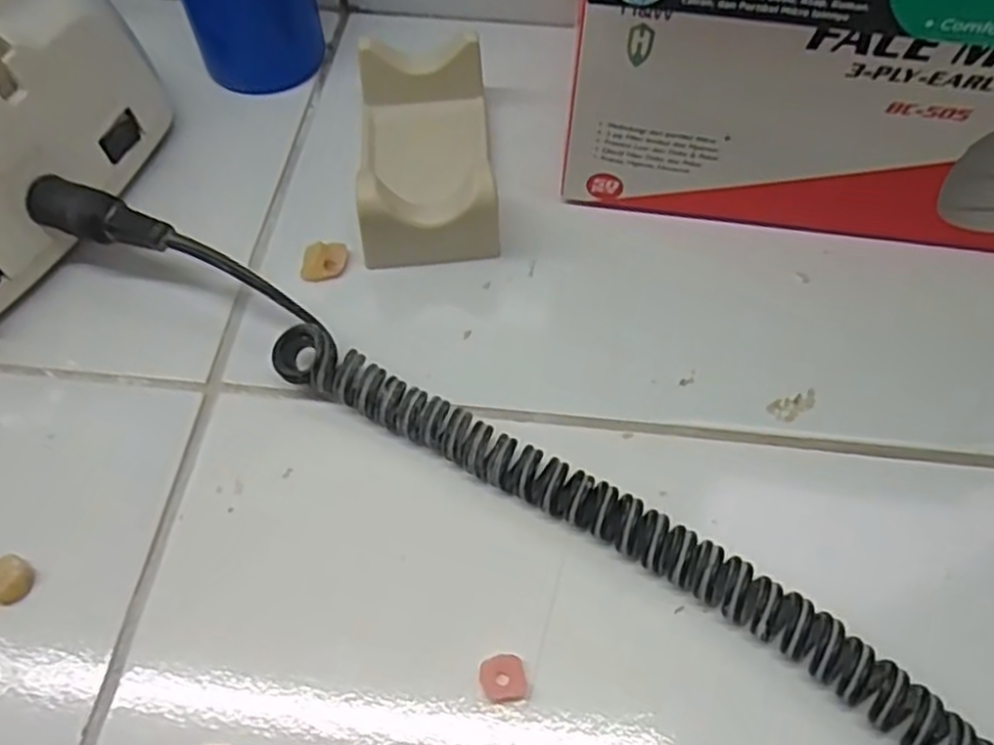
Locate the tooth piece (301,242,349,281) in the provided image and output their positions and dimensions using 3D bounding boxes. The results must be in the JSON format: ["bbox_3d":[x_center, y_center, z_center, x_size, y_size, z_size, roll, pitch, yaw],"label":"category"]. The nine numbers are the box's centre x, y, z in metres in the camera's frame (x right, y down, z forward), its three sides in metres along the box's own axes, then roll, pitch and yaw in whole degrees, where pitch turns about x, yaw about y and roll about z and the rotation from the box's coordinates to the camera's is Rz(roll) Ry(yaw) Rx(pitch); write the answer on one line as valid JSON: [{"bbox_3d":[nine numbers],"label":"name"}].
[{"bbox_3d":[-0.059,-0.037,0.258,0.016,0.009,0.012,-14,60,-8],"label":"tooth piece"}]

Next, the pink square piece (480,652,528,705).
[{"bbox_3d":[0.002,0.077,0.190,0.011,0.005,0.011,-7,59,-4],"label":"pink square piece"}]

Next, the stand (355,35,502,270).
[{"bbox_3d":[-0.025,-0.074,0.262,0.045,0.035,0.089,-5,59,-3],"label":"stand"}]

